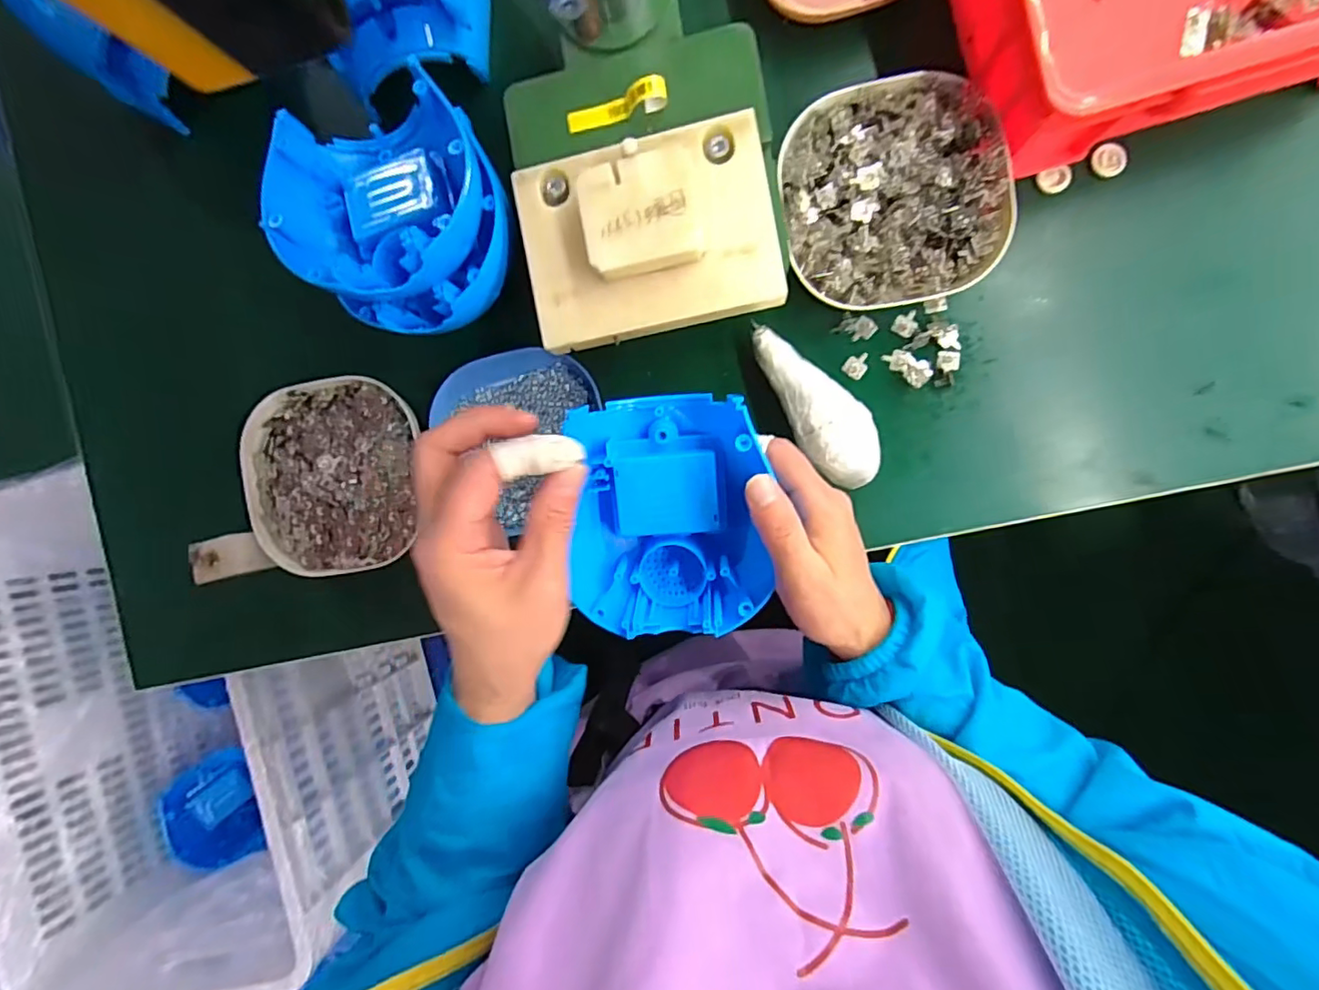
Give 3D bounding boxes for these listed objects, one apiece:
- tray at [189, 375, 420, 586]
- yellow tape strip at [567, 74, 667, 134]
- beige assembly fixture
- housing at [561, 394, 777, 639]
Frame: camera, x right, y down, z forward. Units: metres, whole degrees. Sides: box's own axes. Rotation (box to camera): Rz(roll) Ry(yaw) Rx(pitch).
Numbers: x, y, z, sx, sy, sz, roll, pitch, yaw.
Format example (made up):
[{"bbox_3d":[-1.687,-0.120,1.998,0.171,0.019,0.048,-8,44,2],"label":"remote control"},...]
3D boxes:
[{"bbox_3d":[-0.261,-0.012,0.427,0.161,0.034,0.143,-5,91,8],"label":"tray"},{"bbox_3d":[-0.027,-0.241,0.356,0.063,0.012,0.015,-8,91,8],"label":"yellow tape strip"},{"bbox_3d":[-0.008,-0.153,0.335,0.147,0.031,0.107,-11,90,8],"label":"beige assembly fixture"},{"bbox_3d":[0.006,0.013,0.341,0.112,0.066,0.135,0,92,8],"label":"housing"}]

